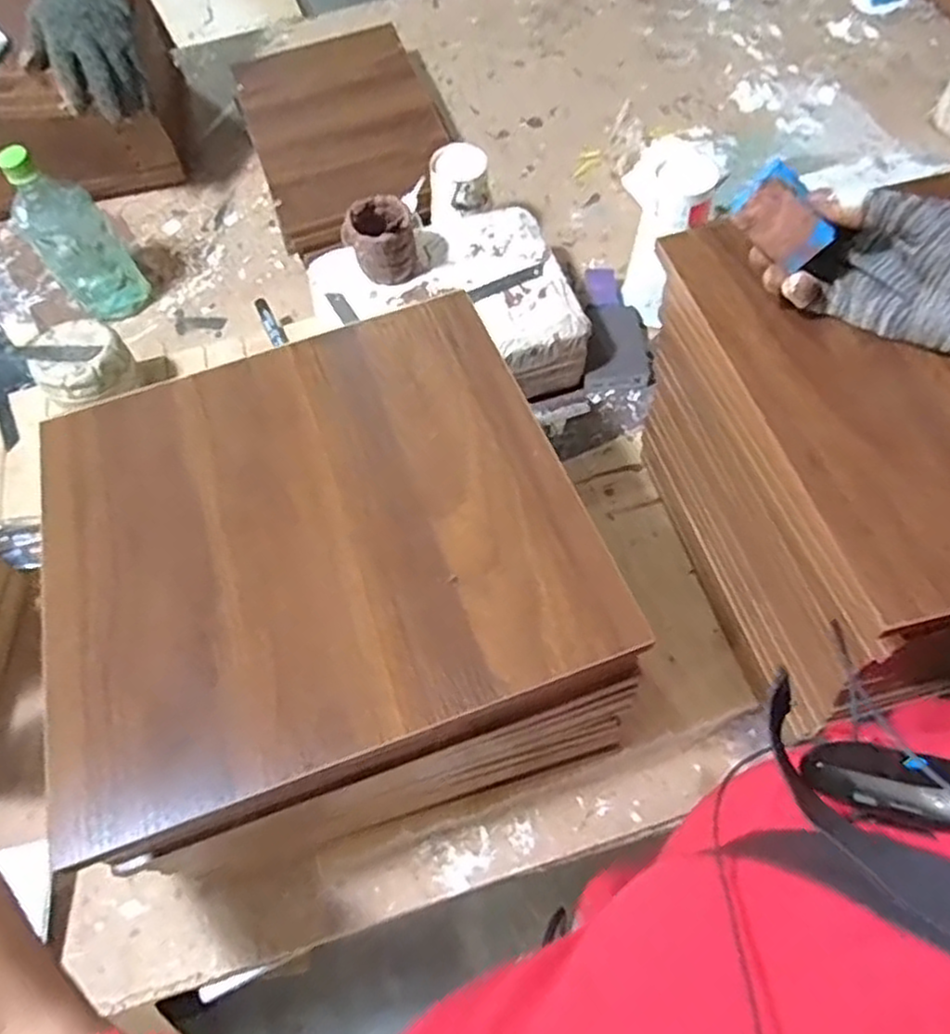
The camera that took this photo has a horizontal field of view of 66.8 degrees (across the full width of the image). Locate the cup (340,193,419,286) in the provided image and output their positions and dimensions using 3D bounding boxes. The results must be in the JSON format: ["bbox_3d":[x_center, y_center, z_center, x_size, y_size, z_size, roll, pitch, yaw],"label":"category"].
[{"bbox_3d":[-0.095,-0.281,0.730,0.068,0.067,0.063,-1,62,3],"label":"cup"}]

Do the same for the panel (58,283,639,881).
[{"bbox_3d":[-0.104,0.001,0.454,0.318,0.023,0.307,-18,61,-7],"label":"panel"}]

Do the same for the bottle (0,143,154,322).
[{"bbox_3d":[-0.448,-0.306,0.802,0.064,0.193,0.066,8,63,8],"label":"bottle"}]

